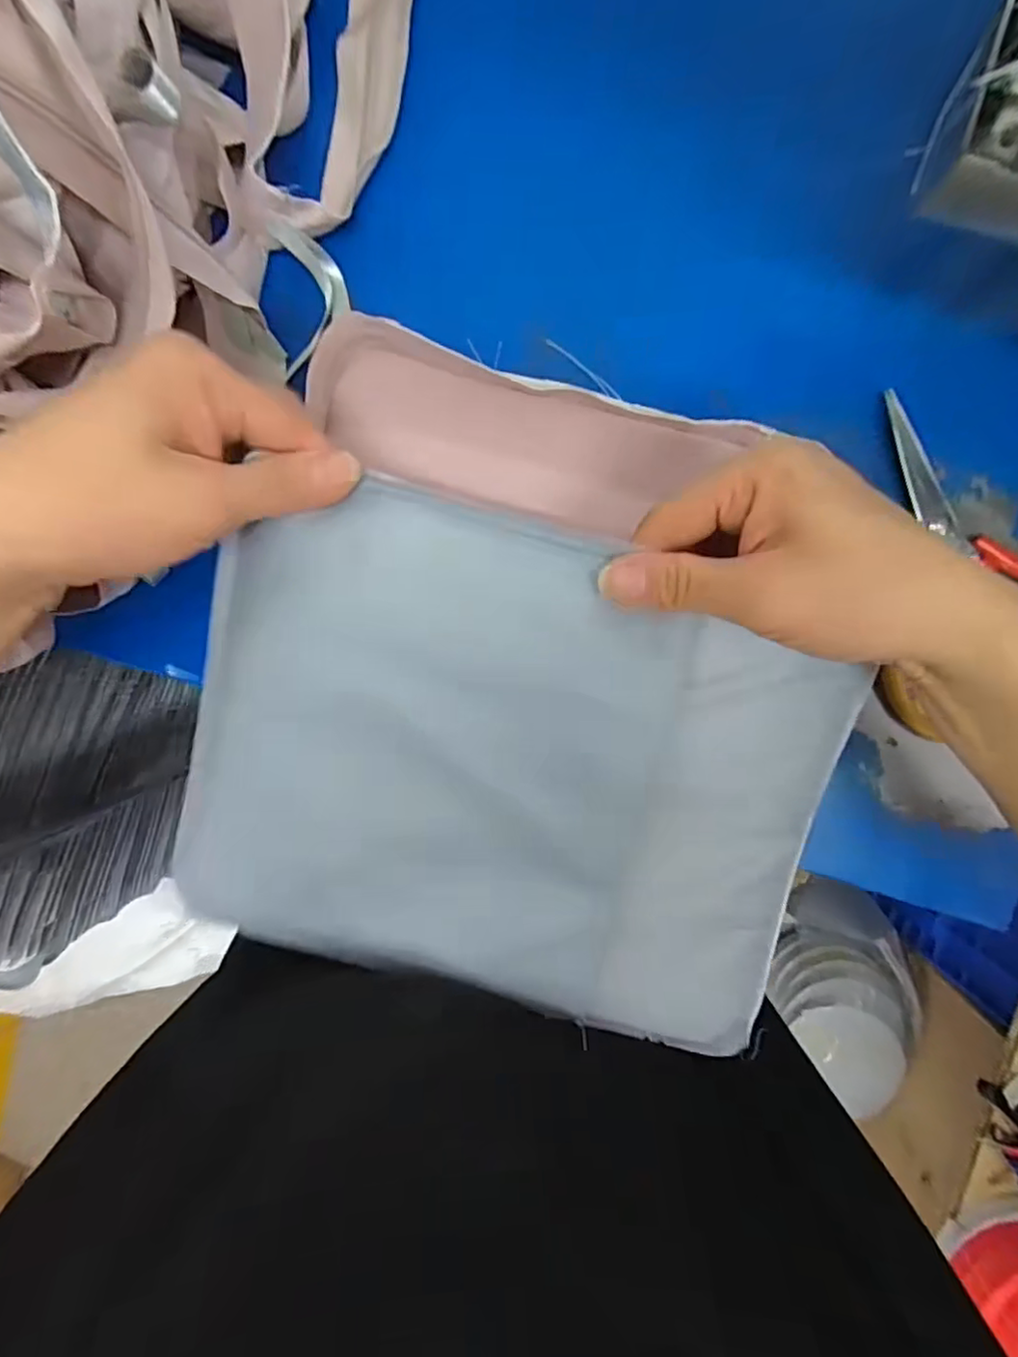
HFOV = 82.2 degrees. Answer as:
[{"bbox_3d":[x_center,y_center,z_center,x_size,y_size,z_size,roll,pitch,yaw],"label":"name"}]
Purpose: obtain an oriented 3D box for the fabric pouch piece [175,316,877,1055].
[{"bbox_3d":[0.011,0.000,0.300,0.304,0.098,0.304,15,96,0],"label":"fabric pouch piece"}]

